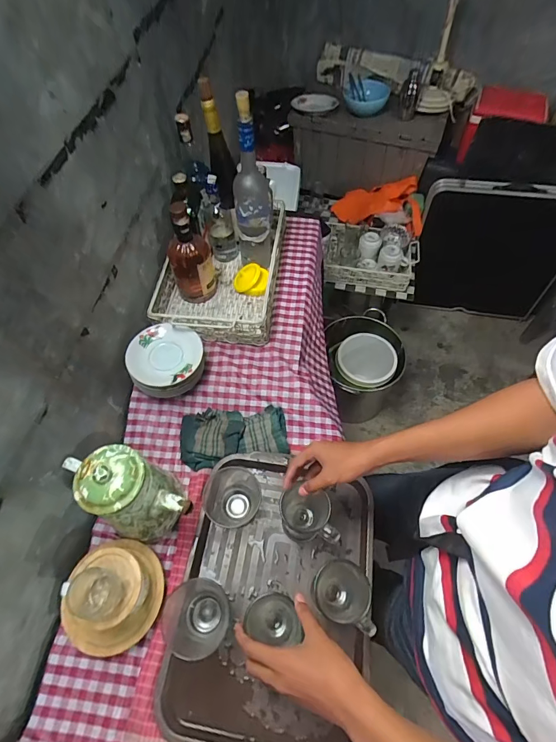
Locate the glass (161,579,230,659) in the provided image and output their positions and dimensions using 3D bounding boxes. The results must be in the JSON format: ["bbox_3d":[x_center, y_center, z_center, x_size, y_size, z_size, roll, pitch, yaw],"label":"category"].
[{"bbox_3d":[-0.117,0.365,0.548,0.079,0.114,0.089,-28,62,-15],"label":"glass"}]

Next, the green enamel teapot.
[{"bbox_3d":[-0.226,0.197,0.583,0.202,0.205,0.092,22,62,14],"label":"green enamel teapot"}]

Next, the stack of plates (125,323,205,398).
[{"bbox_3d":[-0.227,-0.012,0.766,0.140,0.088,0.141,4,59,4],"label":"stack of plates"}]

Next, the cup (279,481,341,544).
[{"bbox_3d":[0.049,0.235,0.600,0.090,0.128,0.076,5,59,4],"label":"cup"}]

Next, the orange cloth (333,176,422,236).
[{"bbox_3d":[0.437,-0.716,1.540,0.359,0.134,0.205,18,61,11],"label":"orange cloth"}]

